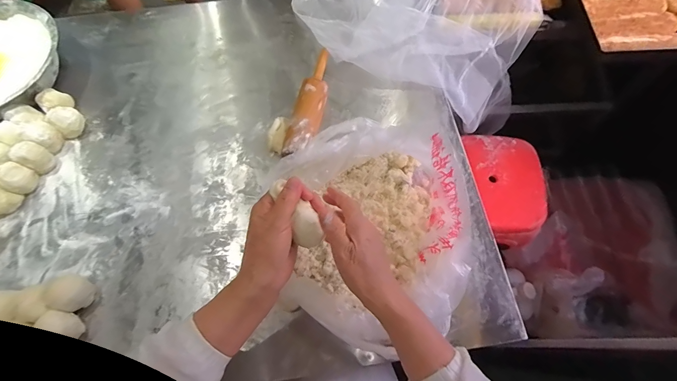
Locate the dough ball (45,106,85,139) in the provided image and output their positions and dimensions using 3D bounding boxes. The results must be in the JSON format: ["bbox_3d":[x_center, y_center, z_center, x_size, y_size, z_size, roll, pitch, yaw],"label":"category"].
[{"bbox_3d":[-0.509,-0.132,0.647,0.047,0.038,0.048,0,67,1],"label":"dough ball"}]

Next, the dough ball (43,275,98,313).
[{"bbox_3d":[-0.403,0.154,0.519,0.056,0.051,0.049,12,68,6],"label":"dough ball"}]

